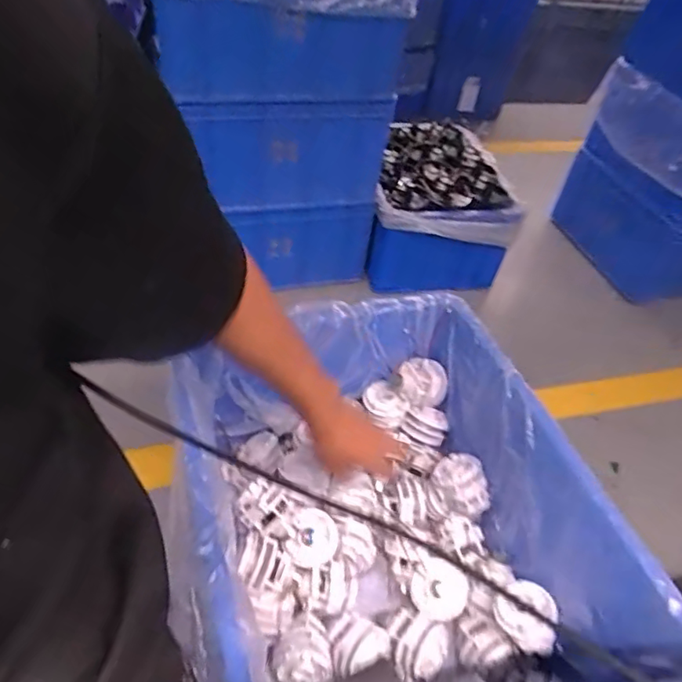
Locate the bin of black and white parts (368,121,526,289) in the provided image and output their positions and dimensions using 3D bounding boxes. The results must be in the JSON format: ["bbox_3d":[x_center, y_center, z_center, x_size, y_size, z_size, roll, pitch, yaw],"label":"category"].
[{"bbox_3d":[0.275,-0.361,1.547,0.348,0.325,0.404,10,45,2],"label":"bin of black and white parts"}]

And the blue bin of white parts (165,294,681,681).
[{"bbox_3d":[0.067,0.218,0.670,0.355,0.259,0.489,-11,48,-18],"label":"blue bin of white parts"}]

